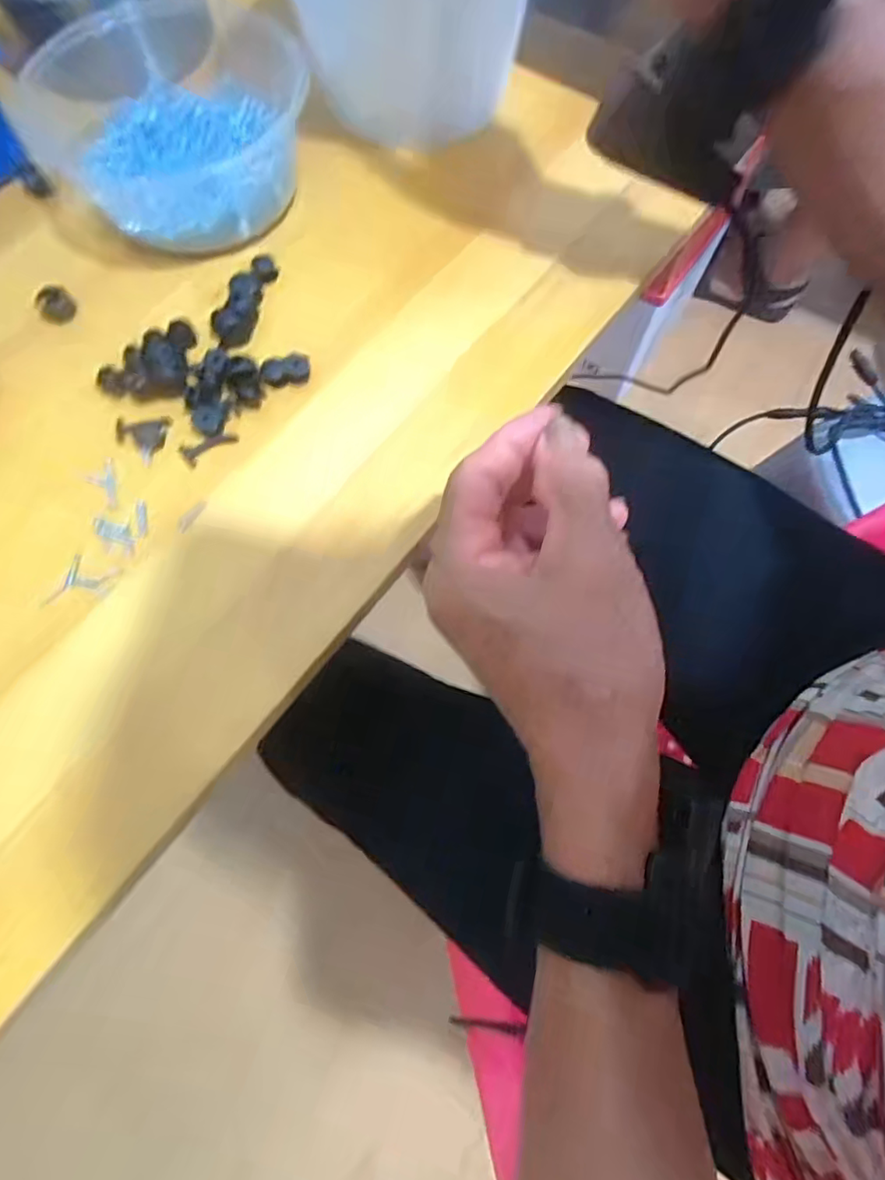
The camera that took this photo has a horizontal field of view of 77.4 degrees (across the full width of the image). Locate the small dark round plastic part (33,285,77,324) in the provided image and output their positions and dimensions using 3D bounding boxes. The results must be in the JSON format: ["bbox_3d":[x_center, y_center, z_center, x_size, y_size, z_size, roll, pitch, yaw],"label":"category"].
[{"bbox_3d":[-0.209,-0.153,0.298,0.018,0.009,0.017,0,72,0],"label":"small dark round plastic part"}]

